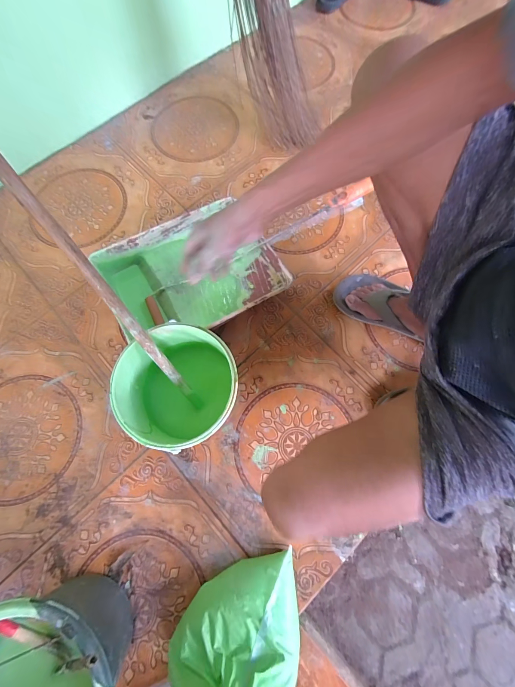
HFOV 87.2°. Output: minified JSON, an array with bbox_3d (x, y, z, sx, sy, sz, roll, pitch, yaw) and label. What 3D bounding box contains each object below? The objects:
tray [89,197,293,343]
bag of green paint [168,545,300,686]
[{"bbox_3d":[-0.149,-0.145,0.608,0.375,0.069,0.275,-29,76,-7],"label":"tray"},{"bbox_3d":[-0.034,0.445,0.397,0.206,0.162,0.157,-5,74,-1],"label":"bag of green paint"}]

